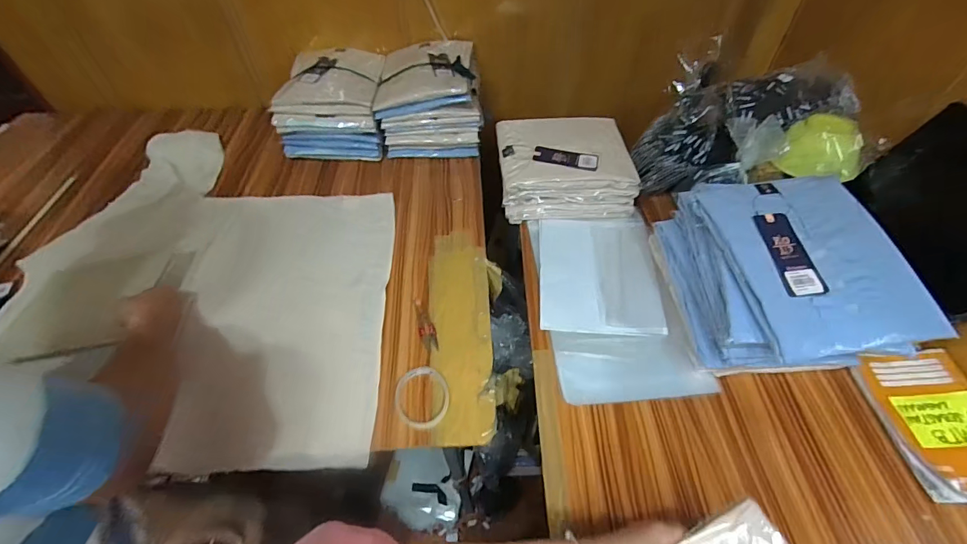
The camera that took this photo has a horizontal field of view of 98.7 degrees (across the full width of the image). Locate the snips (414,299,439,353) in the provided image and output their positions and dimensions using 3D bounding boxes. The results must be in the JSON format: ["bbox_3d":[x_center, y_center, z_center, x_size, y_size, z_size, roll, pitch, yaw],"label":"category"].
[{"bbox_3d":[-0.097,0.086,0.695,0.026,0.004,0.106,-15,52,-11],"label":"snips"}]

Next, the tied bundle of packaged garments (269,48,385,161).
[{"bbox_3d":[-0.350,-0.404,0.996,0.220,0.157,0.246,-3,51,-1],"label":"tied bundle of packaged garments"}]

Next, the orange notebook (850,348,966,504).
[{"bbox_3d":[0.627,0.203,0.571,0.146,0.027,0.197,-2,51,-1],"label":"orange notebook"}]

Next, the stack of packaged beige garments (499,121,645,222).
[{"bbox_3d":[0.159,-0.211,0.856,0.250,0.123,0.214,-4,51,-2],"label":"stack of packaged beige garments"}]

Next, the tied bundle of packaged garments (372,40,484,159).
[{"bbox_3d":[-0.121,-0.403,0.989,0.228,0.167,0.213,-1,51,0],"label":"tied bundle of packaged garments"}]

